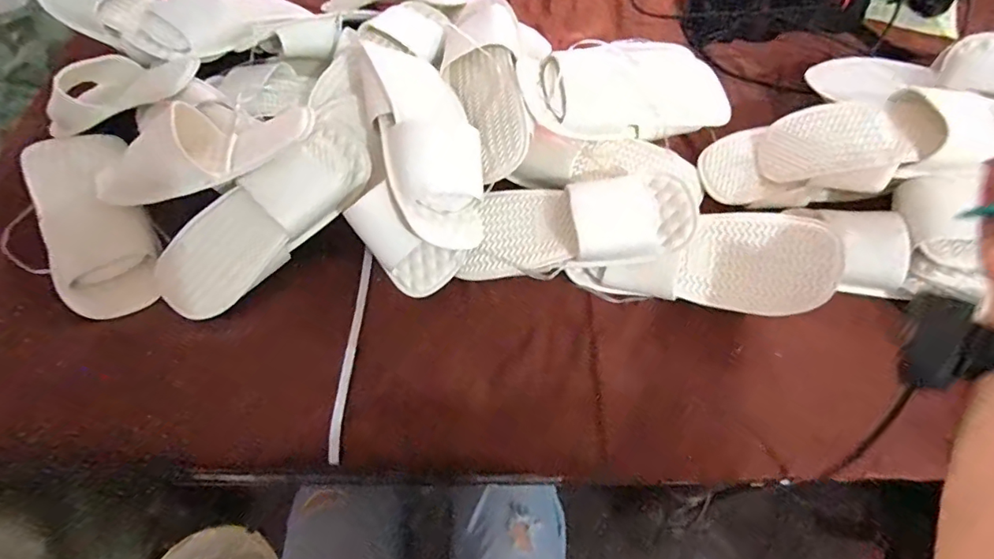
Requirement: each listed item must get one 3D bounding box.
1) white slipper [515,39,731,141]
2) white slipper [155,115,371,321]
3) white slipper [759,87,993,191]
[{"bbox_3d":[0.148,-0.220,0.580,0.258,0.104,0.063,-5,30,-17],"label":"white slipper"},{"bbox_3d":[-0.246,-0.067,0.520,0.263,0.055,0.098,-41,66,-2],"label":"white slipper"},{"bbox_3d":[0.427,-0.158,0.540,0.252,0.062,0.105,-6,58,12],"label":"white slipper"}]

